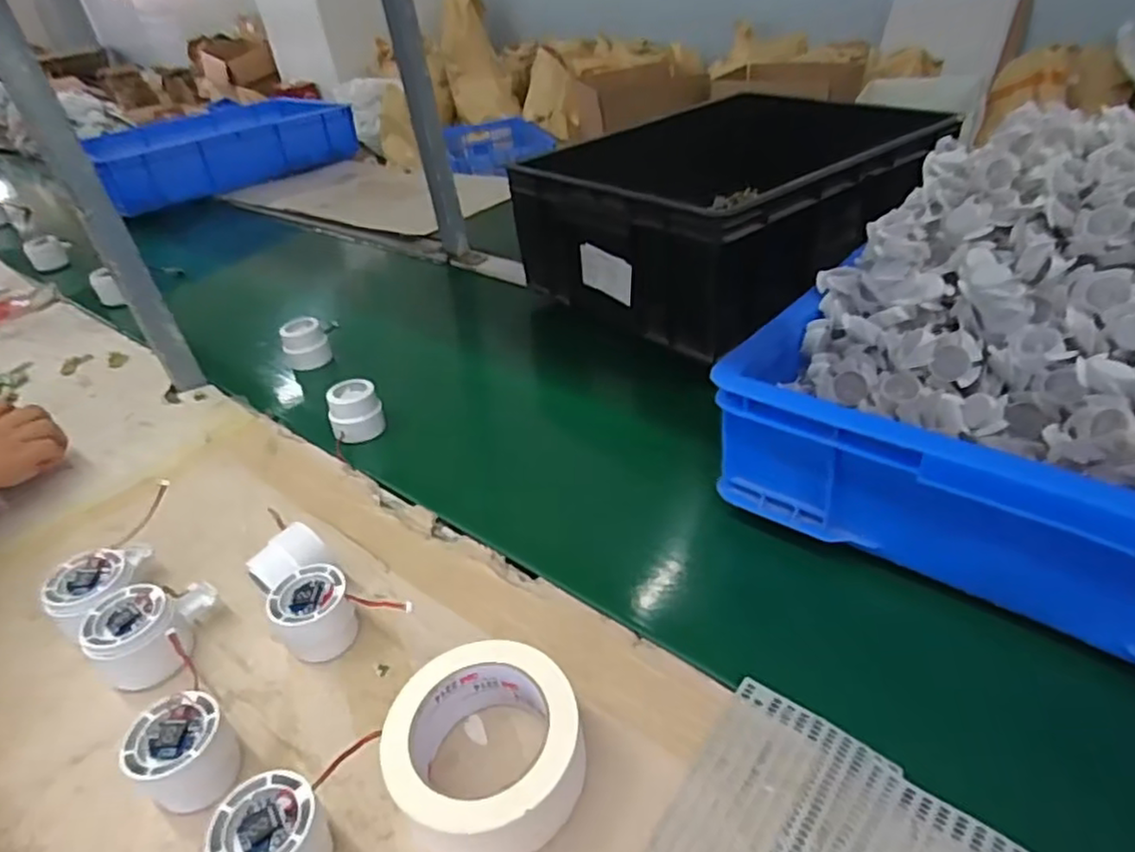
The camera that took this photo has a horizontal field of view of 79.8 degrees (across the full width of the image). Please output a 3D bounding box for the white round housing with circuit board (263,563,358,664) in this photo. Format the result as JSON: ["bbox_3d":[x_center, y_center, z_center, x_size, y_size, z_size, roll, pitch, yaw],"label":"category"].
[{"bbox_3d":[-0.183,0.134,0.491,0.053,0.049,0.055,-5,37,4],"label":"white round housing with circuit board"}]

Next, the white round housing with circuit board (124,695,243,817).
[{"bbox_3d":[-0.231,0.198,0.410,0.049,0.047,0.050,-5,36,4],"label":"white round housing with circuit board"}]

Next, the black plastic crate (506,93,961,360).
[{"bbox_3d":[0.237,-0.289,0.884,0.520,0.170,0.324,-30,41,-27],"label":"black plastic crate"}]

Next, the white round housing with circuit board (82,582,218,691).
[{"bbox_3d":[-0.296,0.148,0.487,0.080,0.049,0.066,-24,39,-21],"label":"white round housing with circuit board"}]

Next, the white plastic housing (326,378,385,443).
[{"bbox_3d":[-0.219,-0.016,0.702,0.051,0.050,0.043,-18,37,-13],"label":"white plastic housing"}]

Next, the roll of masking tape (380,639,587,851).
[{"bbox_3d":[-0.047,0.187,0.394,0.109,0.054,0.104,-5,36,4],"label":"roll of masking tape"}]

